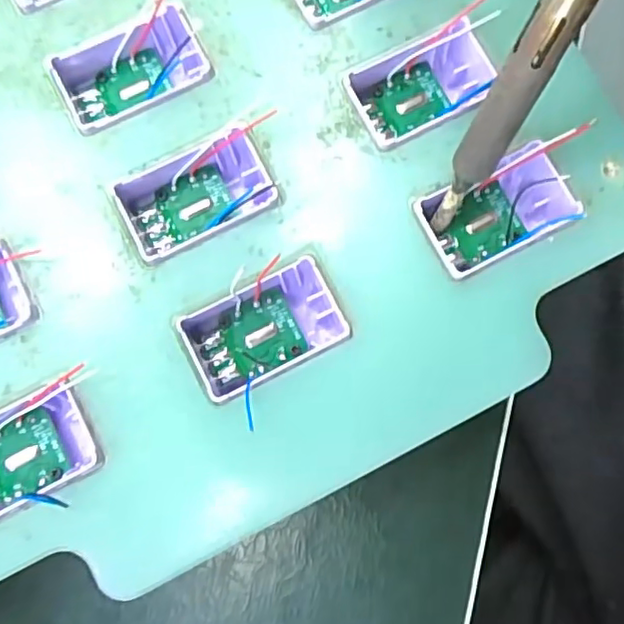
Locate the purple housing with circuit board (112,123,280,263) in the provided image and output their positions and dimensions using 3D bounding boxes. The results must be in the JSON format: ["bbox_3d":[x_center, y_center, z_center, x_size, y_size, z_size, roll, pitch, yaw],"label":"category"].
[{"bbox_3d":[-0.025,-0.024,0.133,0.031,0.010,0.020,-25,83,-5],"label":"purple housing with circuit board"}]

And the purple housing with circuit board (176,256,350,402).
[{"bbox_3d":[-0.010,0.003,0.129,0.031,0.010,0.020,-24,82,-5],"label":"purple housing with circuit board"}]

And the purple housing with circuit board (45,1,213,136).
[{"bbox_3d":[-0.040,-0.053,0.137,0.032,0.010,0.021,-27,83,-5],"label":"purple housing with circuit board"}]

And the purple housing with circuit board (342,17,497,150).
[{"bbox_3d":[0.025,-0.050,0.140,0.033,0.015,0.019,-27,83,-5],"label":"purple housing with circuit board"}]

